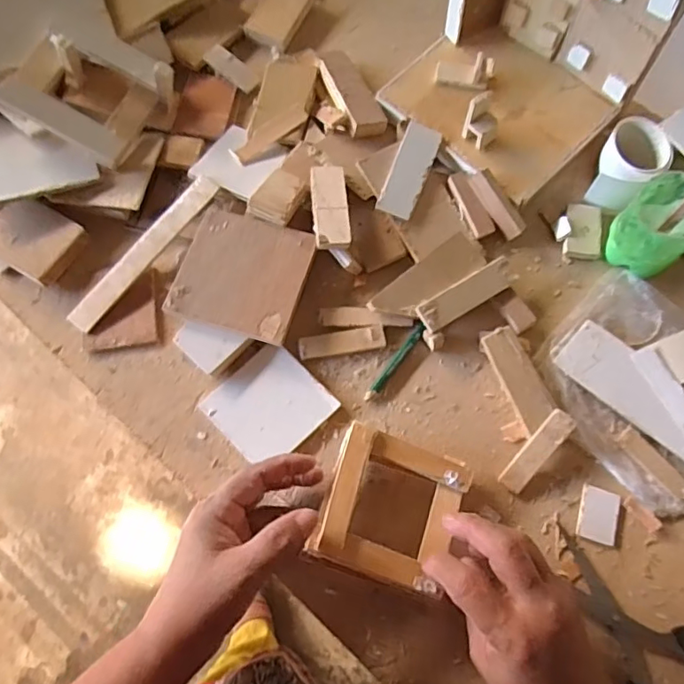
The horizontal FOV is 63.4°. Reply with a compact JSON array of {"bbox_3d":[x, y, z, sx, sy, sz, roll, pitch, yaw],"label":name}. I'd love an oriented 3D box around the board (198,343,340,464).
[{"bbox_3d":[-0.058,0.050,0.439,0.079,0.004,0.079,43,79,13],"label":"board"}]

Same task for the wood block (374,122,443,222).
[{"bbox_3d":[0.060,-0.152,0.488,0.032,0.010,0.089,20,75,8],"label":"wood block"}]

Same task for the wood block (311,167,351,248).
[{"bbox_3d":[-0.009,-0.113,0.468,0.029,0.017,0.078,-5,73,0],"label":"wood block"}]

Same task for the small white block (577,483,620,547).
[{"bbox_3d":[0.192,0.129,0.413,0.028,0.004,0.039,14,74,6],"label":"small white block"}]

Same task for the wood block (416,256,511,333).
[{"bbox_3d":[0.102,-0.039,0.449,0.086,0.006,0.024,-31,75,-7],"label":"wood block"}]

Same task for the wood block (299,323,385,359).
[{"bbox_3d":[0.000,0.000,0.457,0.070,0.004,0.020,-9,73,-1],"label":"wood block"}]

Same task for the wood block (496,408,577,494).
[{"bbox_3d":[0.147,0.082,0.418,0.019,0.008,0.070,39,96,12],"label":"wood block"}]

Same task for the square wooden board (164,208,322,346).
[{"bbox_3d":[-0.081,-0.057,0.456,0.101,0.008,0.101,16,74,7],"label":"square wooden board"}]

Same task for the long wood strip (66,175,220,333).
[{"bbox_3d":[-0.169,-0.078,0.474,0.024,0.011,0.164,37,78,12],"label":"long wood strip"}]

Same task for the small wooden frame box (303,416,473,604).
[{"bbox_3d":[0.037,0.118,0.397,0.092,0.048,0.094,18,74,7],"label":"small wooden frame box"}]

